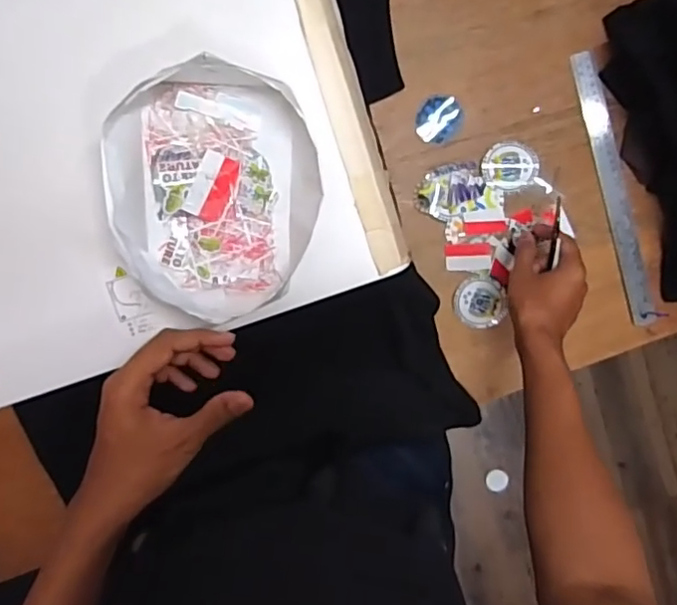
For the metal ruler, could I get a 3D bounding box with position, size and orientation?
[{"bbox_3d":[0.327,-0.130,0.692,0.027,0.004,0.324,-16,96,4],"label":"metal ruler"}]

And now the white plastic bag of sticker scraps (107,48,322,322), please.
[{"bbox_3d":[-0.094,-0.086,0.475,0.159,0.051,0.190,-12,97,-3],"label":"white plastic bag of sticker scraps"}]

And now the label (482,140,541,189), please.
[{"bbox_3d":[0.199,-0.159,0.679,0.063,0.007,0.052,9,94,3],"label":"label"}]

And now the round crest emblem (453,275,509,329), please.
[{"bbox_3d":[0.168,0.000,0.695,0.061,0.004,0.062,0,97,-4],"label":"round crest emblem"}]

